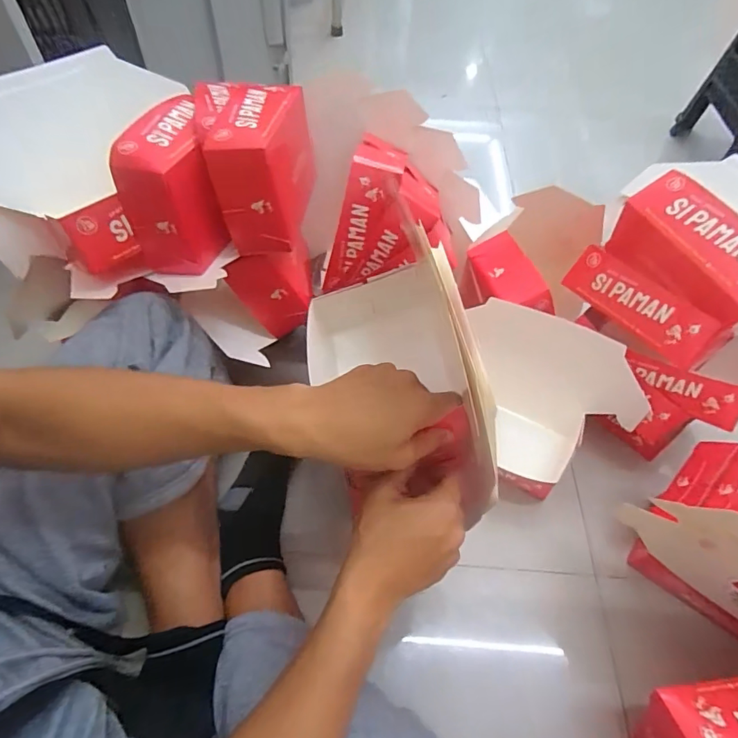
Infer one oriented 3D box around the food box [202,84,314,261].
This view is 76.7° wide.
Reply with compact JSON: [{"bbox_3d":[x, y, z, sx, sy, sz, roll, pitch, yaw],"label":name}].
[{"bbox_3d":[-0.107,-0.220,0.501,0.078,0.108,0.163,2,54,1],"label":"food box"}]

